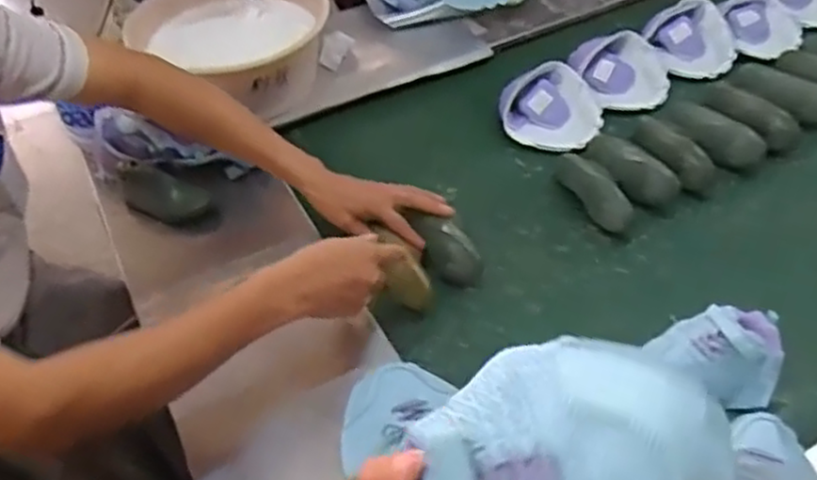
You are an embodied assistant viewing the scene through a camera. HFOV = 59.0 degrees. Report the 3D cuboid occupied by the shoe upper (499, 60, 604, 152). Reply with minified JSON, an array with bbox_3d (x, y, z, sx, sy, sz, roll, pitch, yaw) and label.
[{"bbox_3d":[0.214,-0.197,1.082,0.150,0.070,0.128,15,48,20],"label":"shoe upper"}]

